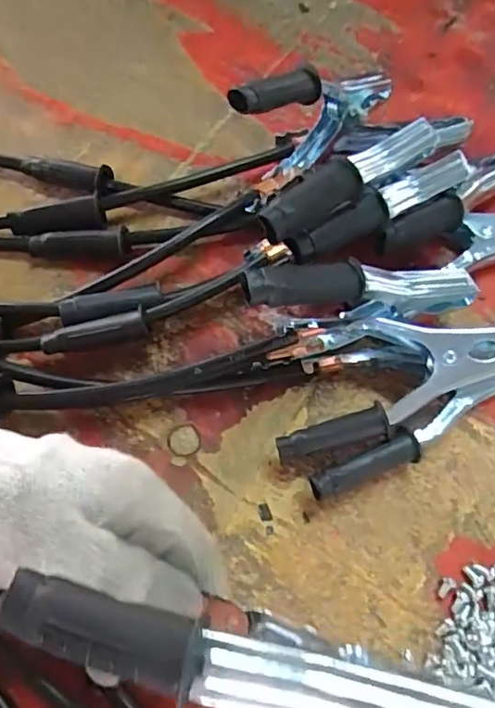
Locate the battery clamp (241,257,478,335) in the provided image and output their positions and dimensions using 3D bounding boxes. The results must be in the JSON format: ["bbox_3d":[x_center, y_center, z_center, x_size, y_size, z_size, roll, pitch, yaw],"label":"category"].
[{"bbox_3d":[0.061,-0.030,0.309,0.149,0.054,0.021,-1,63,-30],"label":"battery clamp"}]

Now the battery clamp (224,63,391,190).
[{"bbox_3d":[0.045,-0.159,0.363,0.135,0.099,0.016,-38,72,-16],"label":"battery clamp"}]

